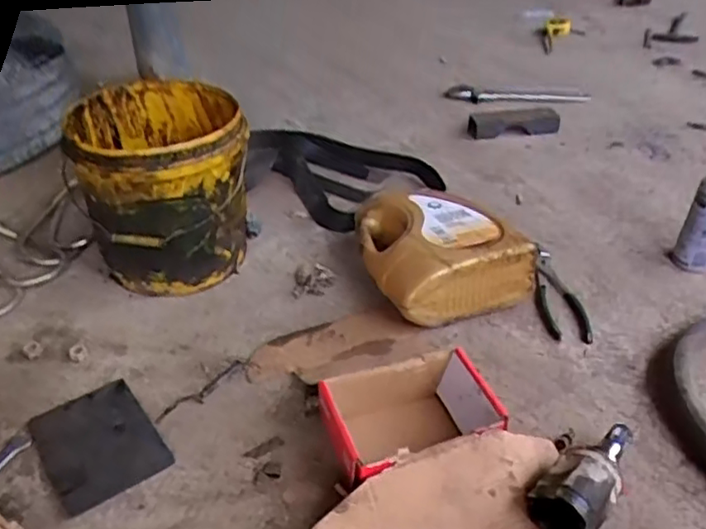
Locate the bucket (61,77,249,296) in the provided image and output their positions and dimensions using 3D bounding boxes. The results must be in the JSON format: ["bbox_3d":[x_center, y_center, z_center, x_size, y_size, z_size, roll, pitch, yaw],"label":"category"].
[{"bbox_3d":[-0.294,-0.114,1.046,0.239,0.262,0.254,1,36,-1],"label":"bucket"}]

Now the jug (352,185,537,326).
[{"bbox_3d":[0.114,-0.028,1.053,0.206,0.118,0.291,-18,39,-23],"label":"jug"}]

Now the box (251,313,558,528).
[{"bbox_3d":[0.058,0.195,0.785,0.292,0.077,0.482,-14,38,-21],"label":"box"}]

